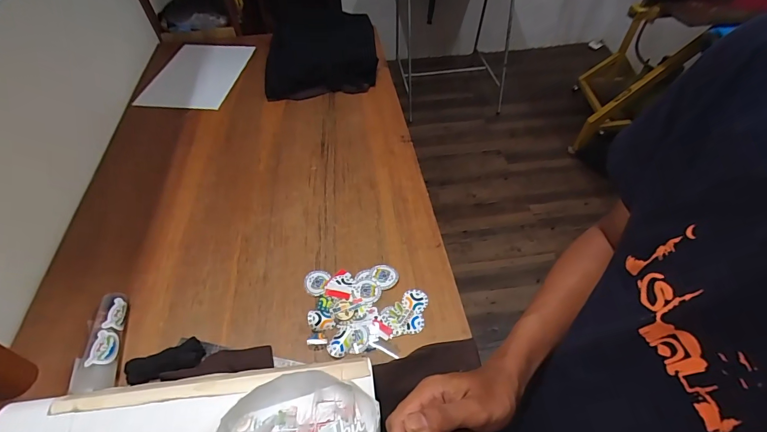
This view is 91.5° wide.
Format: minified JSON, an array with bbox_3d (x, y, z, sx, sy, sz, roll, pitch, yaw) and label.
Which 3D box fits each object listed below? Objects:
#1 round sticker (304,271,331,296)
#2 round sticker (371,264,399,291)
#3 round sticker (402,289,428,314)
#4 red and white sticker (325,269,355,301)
[{"bbox_3d":[-0.145,0.142,0.802,0.050,0.006,0.056,11,52,8],"label":"round sticker"},{"bbox_3d":[0.004,0.130,0.809,0.050,0.007,0.058,-36,60,-25],"label":"round sticker"},{"bbox_3d":[0.066,0.175,0.776,0.053,0.004,0.049,0,52,0],"label":"round sticker"},{"bbox_3d":[-0.092,0.145,0.798,0.057,0.006,0.072,8,45,9],"label":"red and white sticker"}]

